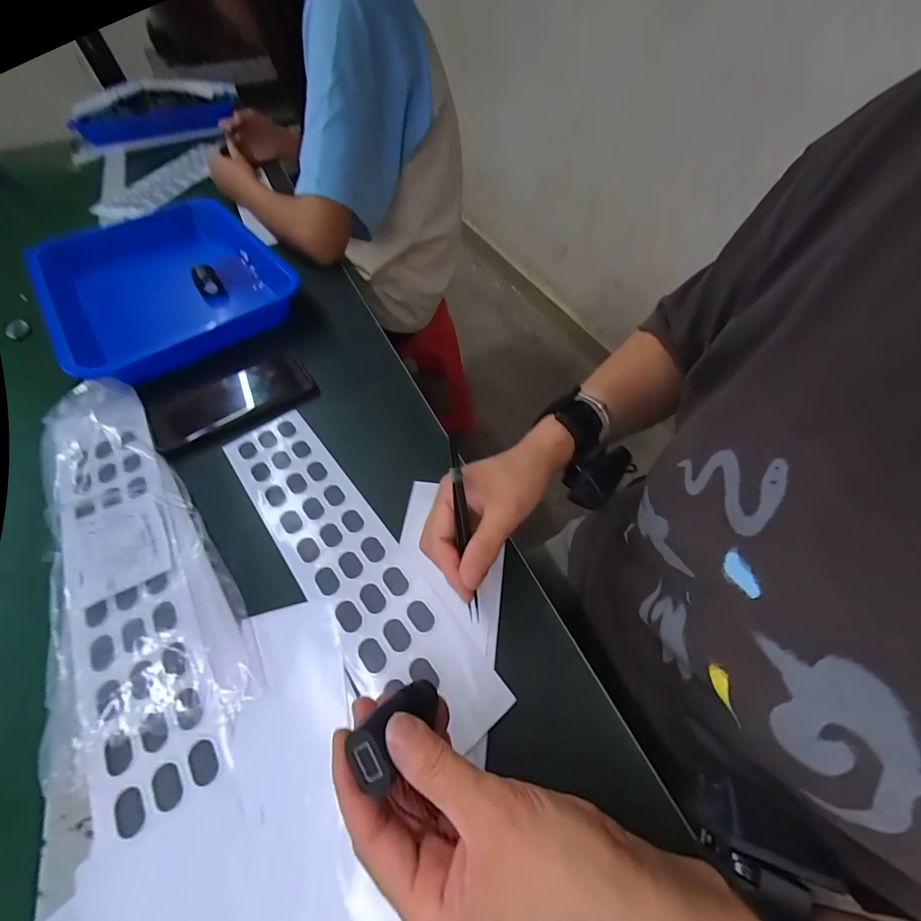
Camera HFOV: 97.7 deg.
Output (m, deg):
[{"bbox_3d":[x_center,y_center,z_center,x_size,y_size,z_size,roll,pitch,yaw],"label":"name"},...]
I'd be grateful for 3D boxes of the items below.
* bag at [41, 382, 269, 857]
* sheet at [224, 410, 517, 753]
[{"bbox_3d":[-0.275,0.065,0.335,0.119,0.022,0.392,-26,59,-17],"label":"bag"},{"bbox_3d":[-0.100,0.071,0.335,0.081,0.006,0.338,-33,62,-21],"label":"sheet"}]

